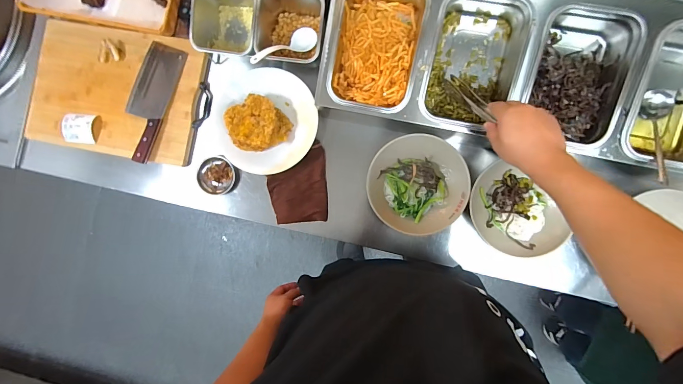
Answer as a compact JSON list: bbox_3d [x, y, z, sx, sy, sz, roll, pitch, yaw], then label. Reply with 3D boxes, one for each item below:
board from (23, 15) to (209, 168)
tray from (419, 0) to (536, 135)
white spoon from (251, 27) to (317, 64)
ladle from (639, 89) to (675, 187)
[{"bbox_3d":[-0.537,-0.239,0.778,0.418,0.037,0.293,9,89,-8],"label":"board"},{"bbox_3d":[0.252,-0.252,0.625,0.163,0.100,0.238,11,103,4],"label":"tray"},{"bbox_3d":[-0.124,-0.315,0.689,0.173,0.033,0.043,-36,84,-31],"label":"white spoon"},{"bbox_3d":[0.614,-0.106,0.612,0.055,0.031,0.212,13,70,6],"label":"ladle"}]

